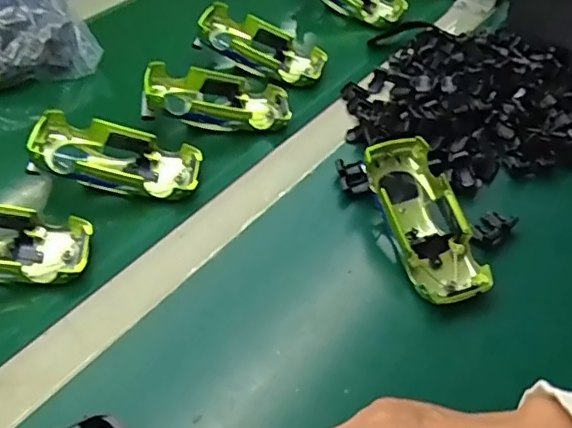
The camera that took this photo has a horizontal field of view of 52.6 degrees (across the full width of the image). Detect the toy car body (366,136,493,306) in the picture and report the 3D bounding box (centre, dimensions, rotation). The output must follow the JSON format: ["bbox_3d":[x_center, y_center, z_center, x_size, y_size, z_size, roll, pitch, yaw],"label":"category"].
[{"bbox_3d":[0.100,0.008,0.438,0.059,0.040,0.132,-10,63,-12],"label":"toy car body"}]

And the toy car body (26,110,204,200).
[{"bbox_3d":[-0.141,-0.043,0.482,0.132,0.032,0.058,13,46,-8],"label":"toy car body"}]

